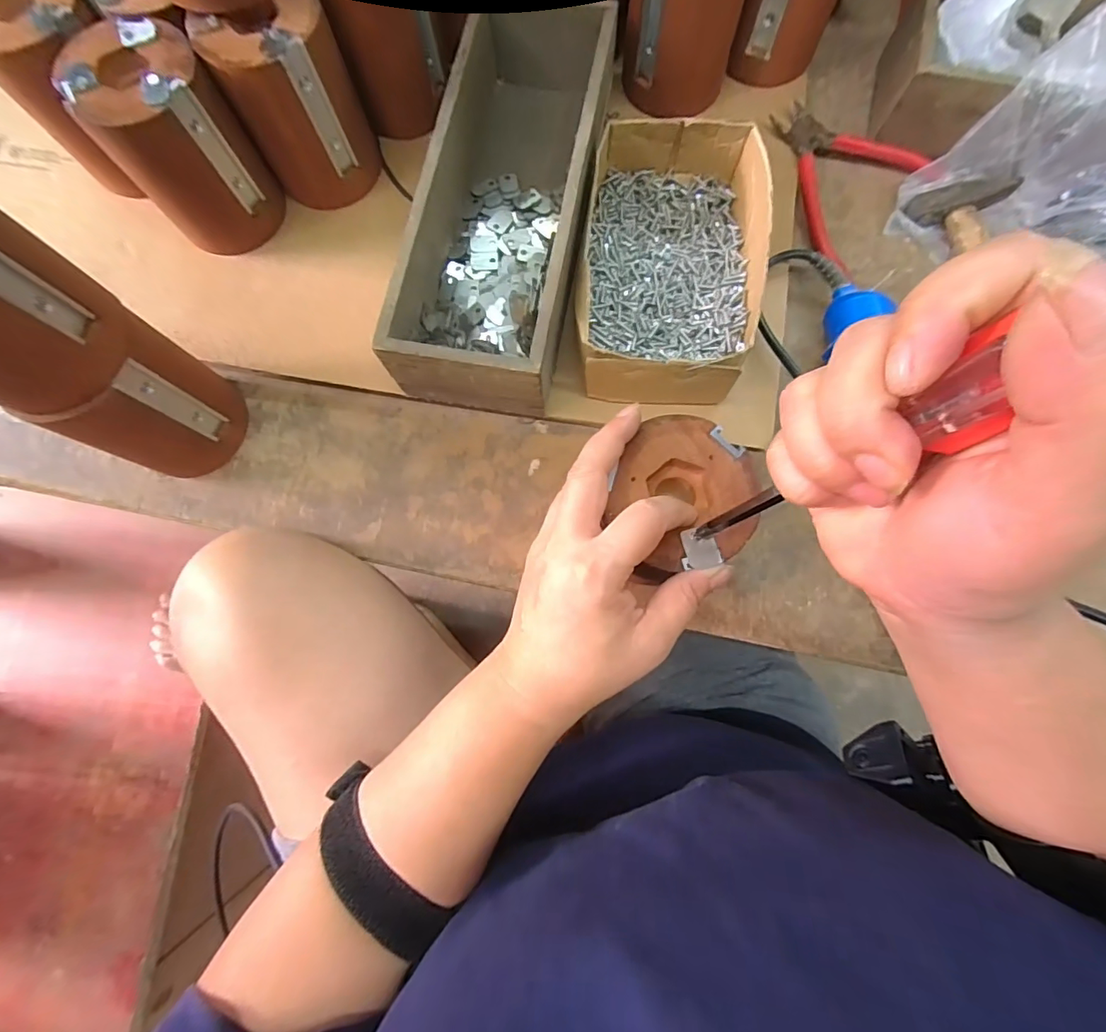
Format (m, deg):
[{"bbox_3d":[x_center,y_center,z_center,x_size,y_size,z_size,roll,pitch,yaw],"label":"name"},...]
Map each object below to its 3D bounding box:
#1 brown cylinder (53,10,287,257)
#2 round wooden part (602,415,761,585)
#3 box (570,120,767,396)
[{"bbox_3d":[-0.243,-0.245,0.324,0.078,0.104,0.077,0,79,1],"label":"brown cylinder"},{"bbox_3d":[0.063,-0.007,0.240,0.069,0.015,0.079,31,83,6],"label":"round wooden part"},{"bbox_3d":[0.079,-0.165,0.327,0.116,0.057,0.199,6,79,2],"label":"box"}]

